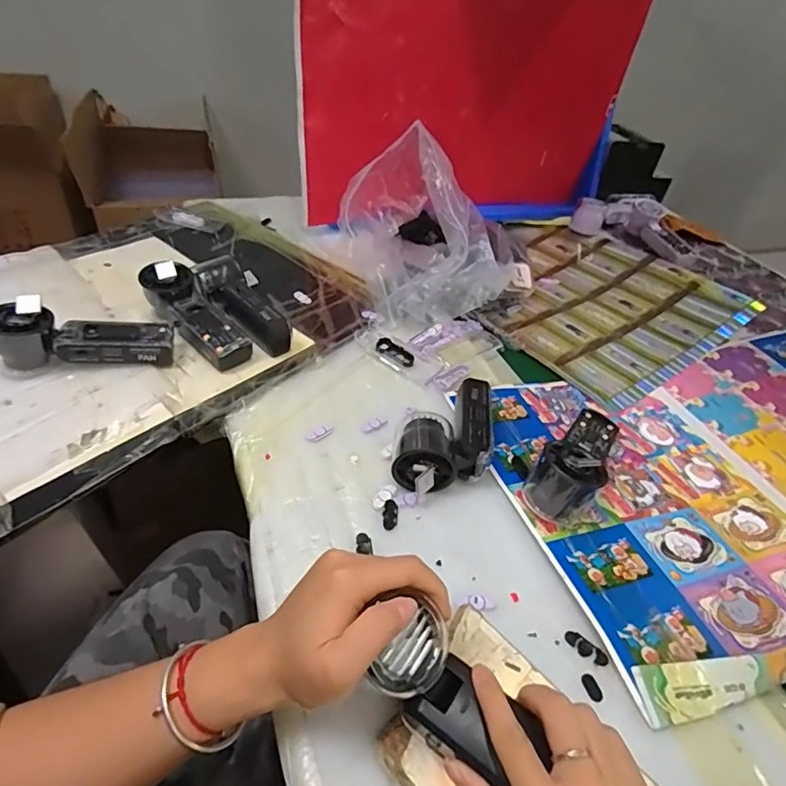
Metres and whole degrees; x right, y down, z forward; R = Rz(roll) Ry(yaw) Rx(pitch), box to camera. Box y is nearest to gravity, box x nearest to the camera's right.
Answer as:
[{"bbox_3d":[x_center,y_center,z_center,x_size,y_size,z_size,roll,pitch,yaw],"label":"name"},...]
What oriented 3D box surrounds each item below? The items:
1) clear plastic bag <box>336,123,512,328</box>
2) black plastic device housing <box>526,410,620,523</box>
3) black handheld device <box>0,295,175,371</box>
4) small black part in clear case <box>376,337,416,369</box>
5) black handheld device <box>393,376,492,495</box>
[{"bbox_3d":[0.035,-0.230,0.703,0.189,0.186,0.272,-13,45,-23],"label":"clear plastic bag"},{"bbox_3d":[0.185,0.055,0.485,0.053,0.063,0.158,31,46,25],"label":"black plastic device housing"},{"bbox_3d":[-0.312,-0.059,0.517,0.156,0.065,0.043,-2,42,-12],"label":"black handheld device"},{"bbox_3d":[0.002,-0.048,0.612,0.053,0.009,0.026,36,48,28],"label":"small black part in clear case"},{"bbox_3d":[0.050,0.039,0.493,0.090,0.054,0.128,9,41,1],"label":"black handheld device"}]

